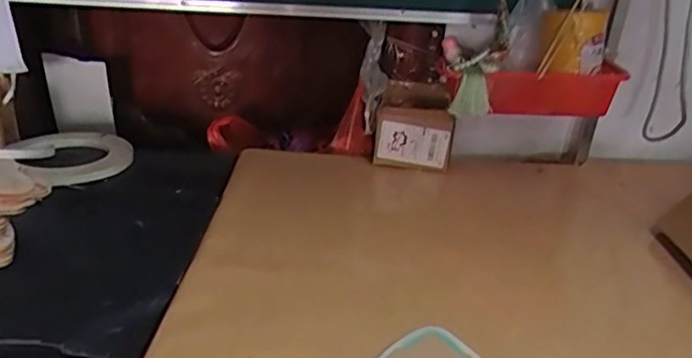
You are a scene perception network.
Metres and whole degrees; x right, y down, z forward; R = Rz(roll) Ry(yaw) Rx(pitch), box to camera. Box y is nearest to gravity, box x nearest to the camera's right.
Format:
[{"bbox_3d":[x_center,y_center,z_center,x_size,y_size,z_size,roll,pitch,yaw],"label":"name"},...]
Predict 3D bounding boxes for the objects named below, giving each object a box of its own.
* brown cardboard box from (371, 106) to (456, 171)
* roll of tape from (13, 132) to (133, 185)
[{"bbox_3d":[0.125,-0.073,1.126,0.147,0.127,0.039,8,25,10],"label":"brown cardboard box"},{"bbox_3d":[-0.510,-0.046,1.113,0.186,0.030,0.185,-14,30,-34],"label":"roll of tape"}]

